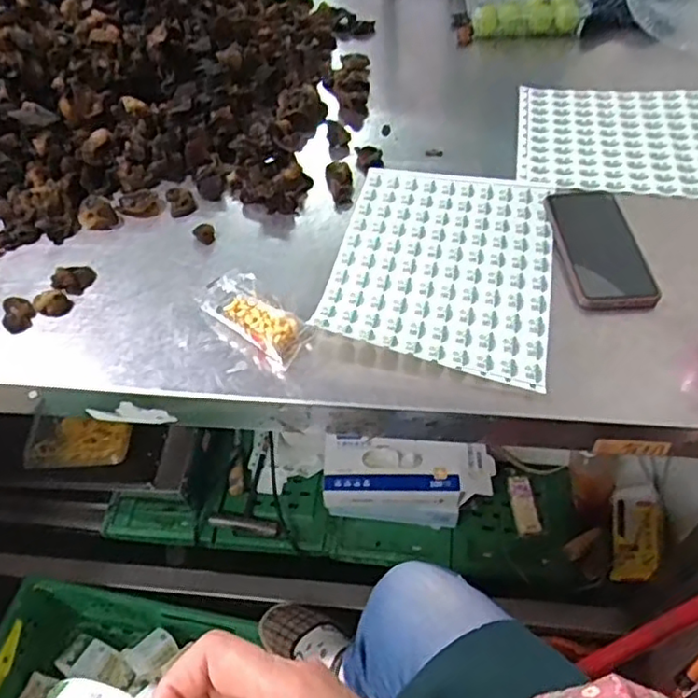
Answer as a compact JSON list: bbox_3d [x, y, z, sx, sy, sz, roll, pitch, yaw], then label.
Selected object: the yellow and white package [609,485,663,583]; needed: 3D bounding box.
[{"bbox_3d":[0.447,0.287,0.990,0.072,0.020,0.150,5,65,26],"label":"yellow and white package"}]

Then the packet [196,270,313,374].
[{"bbox_3d":[-0.088,-0.029,0.589,0.056,0.026,0.119,-37,60,-25],"label":"packet"}]

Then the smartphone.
[{"bbox_3d":[0.246,-0.107,0.637,0.075,0.019,0.172,-4,52,-3],"label":"smartphone"}]

